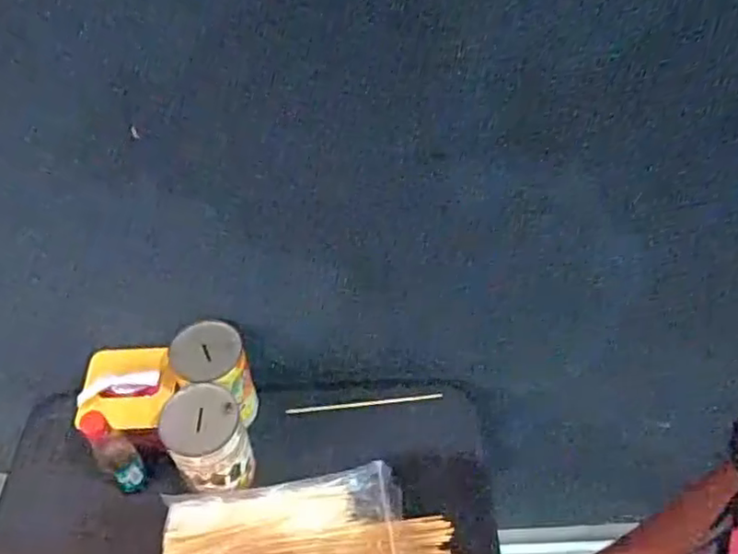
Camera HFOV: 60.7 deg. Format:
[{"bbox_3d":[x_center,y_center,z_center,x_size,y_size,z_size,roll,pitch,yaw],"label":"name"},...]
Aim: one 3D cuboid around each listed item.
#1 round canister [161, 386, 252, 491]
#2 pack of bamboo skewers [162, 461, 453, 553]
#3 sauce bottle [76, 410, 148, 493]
[{"bbox_3d":[-0.179,0.190,0.711,0.079,0.129,0.077,-1,49,1],"label":"round canister"},{"bbox_3d":[-0.066,0.299,0.708,0.313,0.024,0.149,-8,49,-6],"label":"pack of bamboo skewers"},{"bbox_3d":[-0.279,0.192,0.692,0.038,0.124,0.037,36,59,28],"label":"sauce bottle"}]

